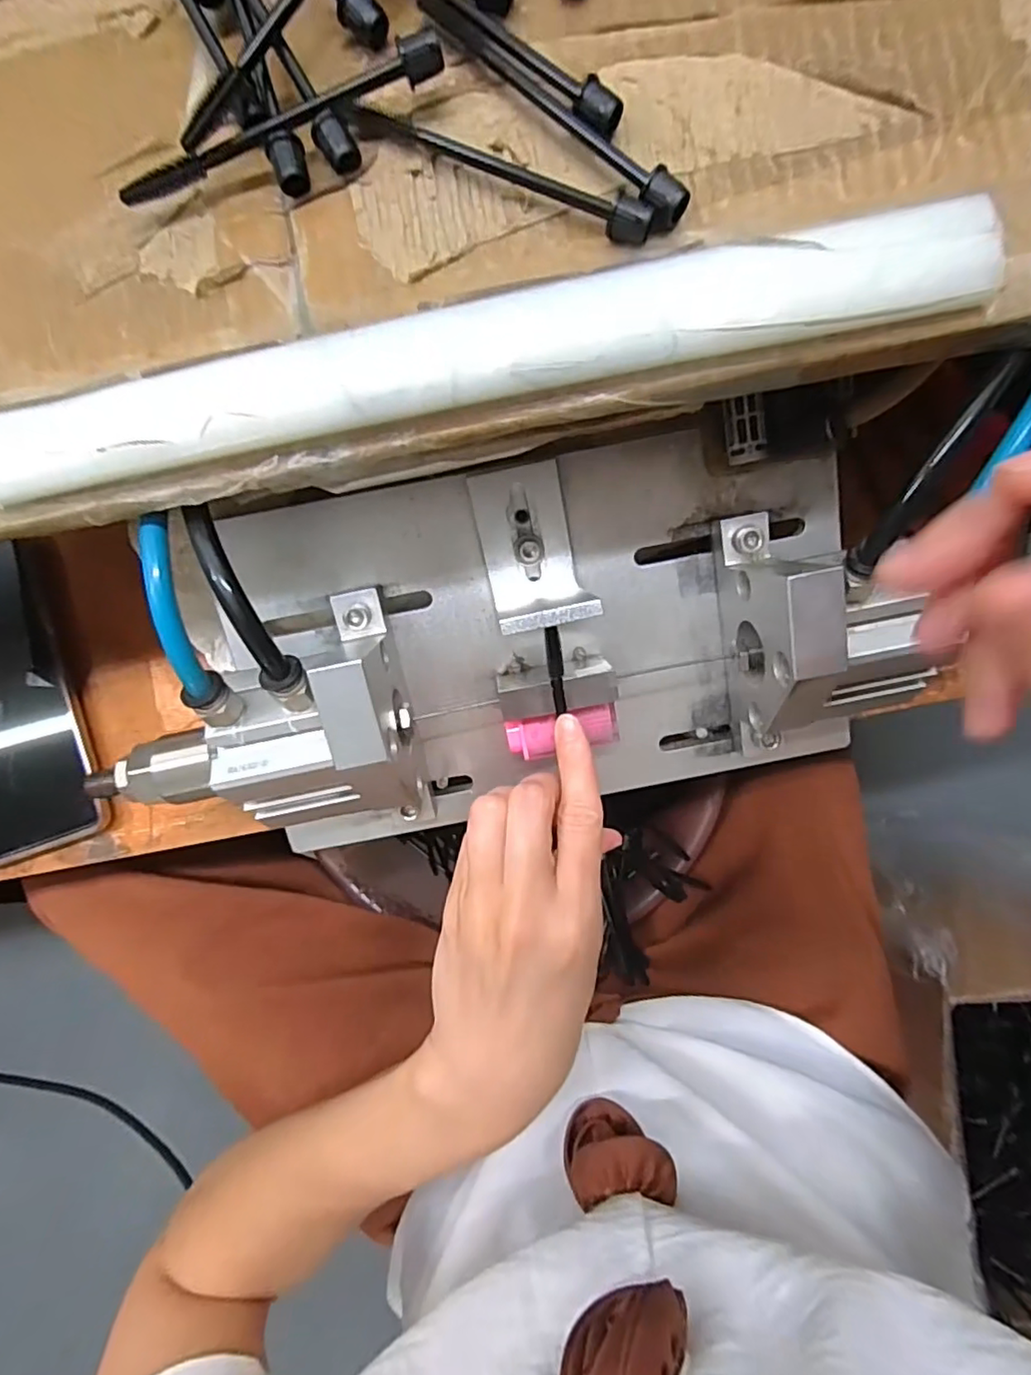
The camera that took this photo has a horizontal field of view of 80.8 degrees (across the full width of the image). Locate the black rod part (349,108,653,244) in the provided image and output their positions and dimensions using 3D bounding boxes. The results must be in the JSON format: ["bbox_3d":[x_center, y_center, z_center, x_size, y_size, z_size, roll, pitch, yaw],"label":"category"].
[{"bbox_3d":[-0.004,-0.150,0.174,0.094,0.010,0.014,27,87,5],"label":"black rod part"}]

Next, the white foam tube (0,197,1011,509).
[{"bbox_3d":[-0.014,-0.091,0.169,0.287,0.014,0.025,-11,85,2],"label":"white foam tube"}]

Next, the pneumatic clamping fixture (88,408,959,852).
[{"bbox_3d":[-0.002,-0.013,0.256,0.302,0.100,0.160,-9,105,0],"label":"pneumatic clamping fixture"}]

